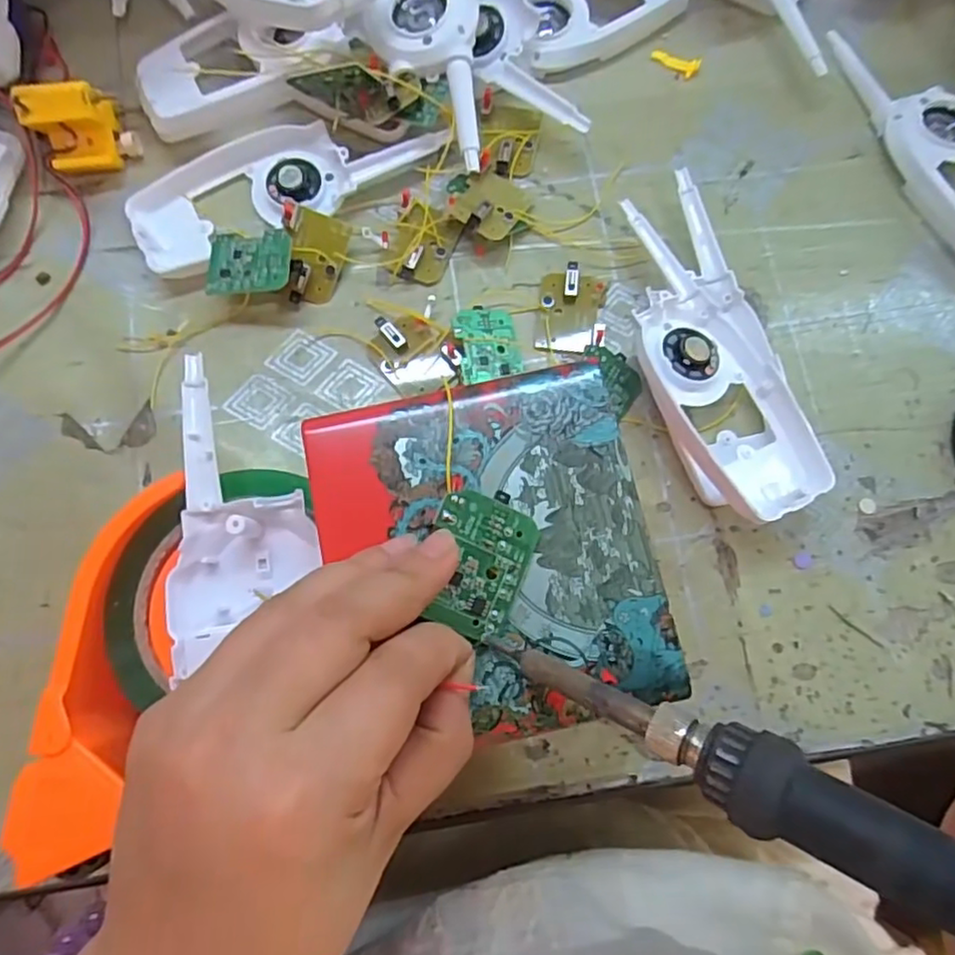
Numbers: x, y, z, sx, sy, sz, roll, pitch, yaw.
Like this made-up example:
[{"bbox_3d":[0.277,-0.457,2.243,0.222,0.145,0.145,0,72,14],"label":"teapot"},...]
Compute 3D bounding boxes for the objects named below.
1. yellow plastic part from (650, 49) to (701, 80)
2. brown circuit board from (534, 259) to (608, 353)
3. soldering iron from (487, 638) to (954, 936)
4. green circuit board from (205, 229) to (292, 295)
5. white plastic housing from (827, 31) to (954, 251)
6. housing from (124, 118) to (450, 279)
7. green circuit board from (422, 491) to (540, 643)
[{"bbox_3d":[0.112,-0.235,0.365,0.027,0.004,0.009,27,78,6],"label":"yellow plastic part"},{"bbox_3d":[0.048,-0.085,0.327,0.032,0.011,0.048,6,77,1],"label":"brown circuit board"},{"bbox_3d":[0.086,0.078,0.133,0.207,0.015,0.019,19,76,36],"label":"soldering iron"},{"bbox_3d":[-0.111,-0.106,0.317,0.041,0.004,0.031,-2,78,6],"label":"green circuit board"},{"bbox_3d":[0.247,-0.181,0.345,0.055,0.019,0.160,-25,78,-6],"label":"white plastic housing"},{"bbox_3d":[-0.100,-0.157,0.339,0.161,0.014,0.055,-25,78,-6],"label":"housing"},{"bbox_3d":[0.001,0.027,0.204,0.032,0.004,0.043,15,80,-16],"label":"green circuit board"}]

